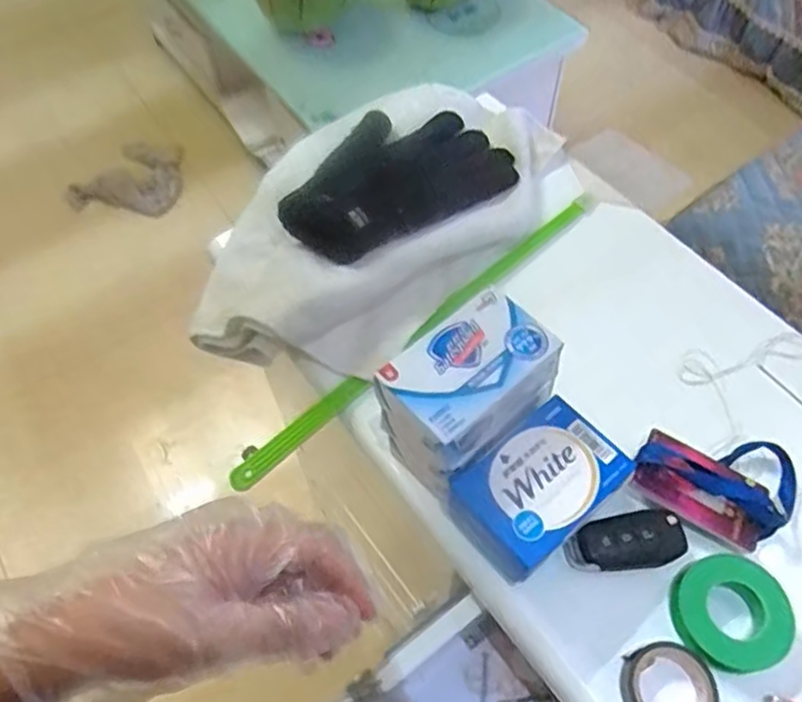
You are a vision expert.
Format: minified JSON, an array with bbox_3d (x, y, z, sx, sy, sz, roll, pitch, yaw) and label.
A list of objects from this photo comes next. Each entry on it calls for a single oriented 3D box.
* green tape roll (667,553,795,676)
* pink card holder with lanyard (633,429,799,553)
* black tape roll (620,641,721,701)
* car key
[{"bbox_3d":[0.202,0.160,0.409,0.063,0.019,0.065,0,59,1],"label":"green tape roll"},{"bbox_3d":[0.217,0.083,0.457,0.099,0.027,0.079,32,65,18],"label":"pink card holder with lanyard"},{"bbox_3d":[0.158,0.200,0.393,0.052,0.019,0.052,0,59,1],"label":"black tape roll"},{"bbox_3d":[0.145,0.123,0.435,0.076,0.013,0.032,-6,59,-2],"label":"car key"}]

